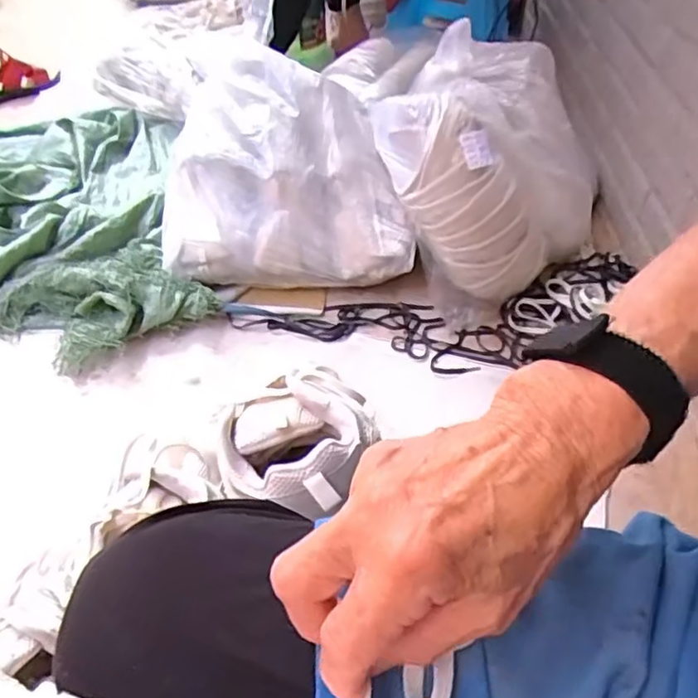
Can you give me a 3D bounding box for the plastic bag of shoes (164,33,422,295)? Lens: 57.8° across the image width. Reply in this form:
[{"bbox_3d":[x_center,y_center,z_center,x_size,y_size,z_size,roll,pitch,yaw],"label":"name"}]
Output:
[{"bbox_3d":[-0.109,-0.302,1.073,0.391,0.262,0.355,-1,45,-4],"label":"plastic bag of shoes"}]

